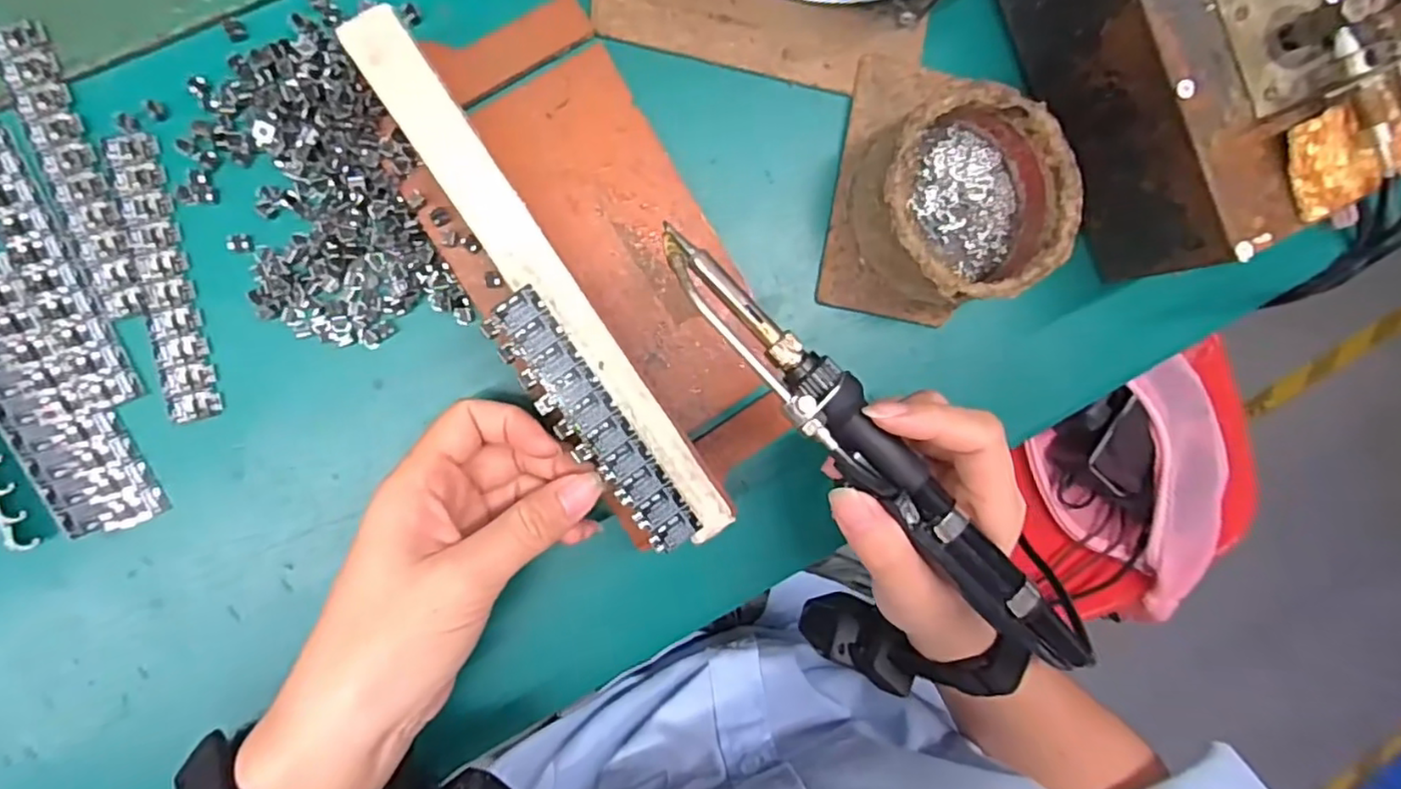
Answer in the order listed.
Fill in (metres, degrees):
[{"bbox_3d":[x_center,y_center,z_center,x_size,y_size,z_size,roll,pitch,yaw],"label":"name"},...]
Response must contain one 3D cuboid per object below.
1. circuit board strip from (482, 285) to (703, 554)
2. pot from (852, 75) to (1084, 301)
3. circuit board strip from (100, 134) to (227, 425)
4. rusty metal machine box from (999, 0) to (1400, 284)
[{"bbox_3d":[-0.038,0.011,0.239,0.022,0.004,0.108,-37,97,-6],"label":"circuit board strip"},{"bbox_3d":[0.108,-0.080,0.277,0.082,0.044,0.080,0,93,-9],"label":"pot"},{"bbox_3d":[-0.204,-0.043,0.249,0.019,0.004,0.107,-11,95,-8],"label":"circuit board strip"},{"bbox_3d":[0.212,-0.141,0.267,0.110,0.085,0.154,-24,96,-7],"label":"rusty metal machine box"}]

